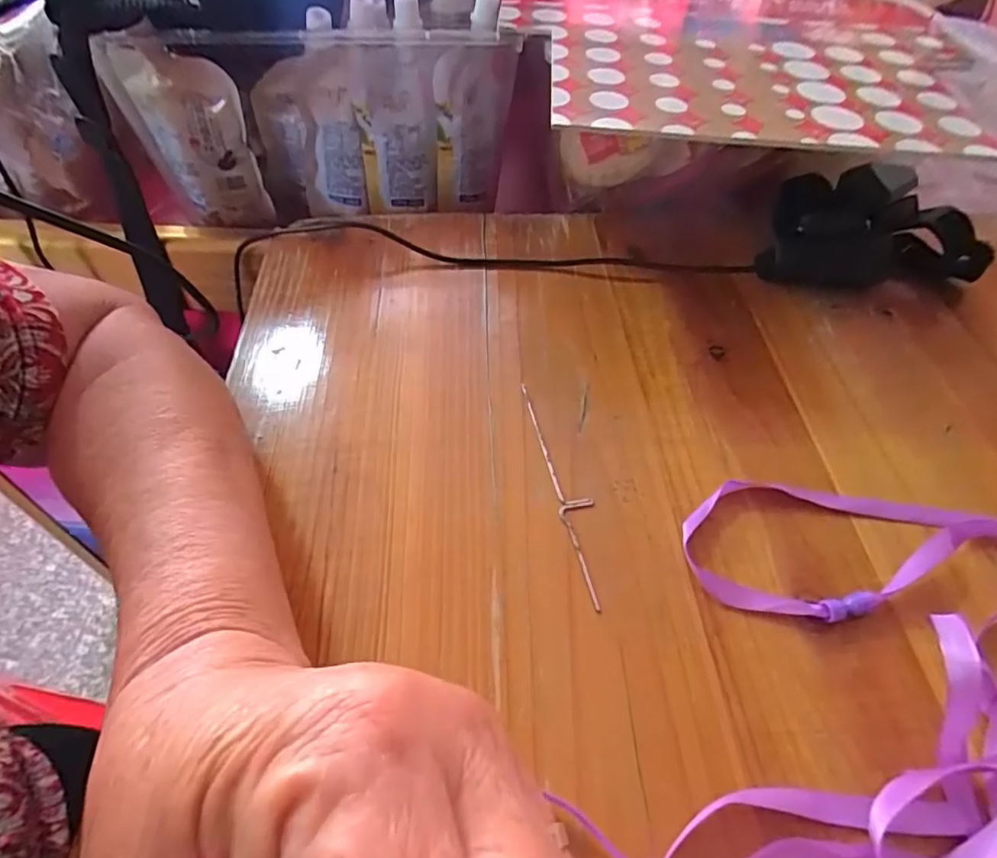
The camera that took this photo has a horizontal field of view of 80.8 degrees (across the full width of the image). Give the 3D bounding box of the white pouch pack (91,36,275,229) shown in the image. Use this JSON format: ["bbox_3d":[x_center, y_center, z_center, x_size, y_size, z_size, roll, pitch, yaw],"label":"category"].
[{"bbox_3d":[-0.218,-0.205,0.424,0.086,0.133,0.022,0,51,0],"label":"white pouch pack"}]

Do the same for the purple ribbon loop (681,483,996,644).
[{"bbox_3d":[0.162,0.053,0.248,0.163,0.010,0.061,6,52,5],"label":"purple ribbon loop"}]

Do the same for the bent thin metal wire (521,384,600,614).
[{"bbox_3d":[0.032,0.024,0.273,0.016,0.004,0.122,-9,52,-8],"label":"bent thin metal wire"}]

